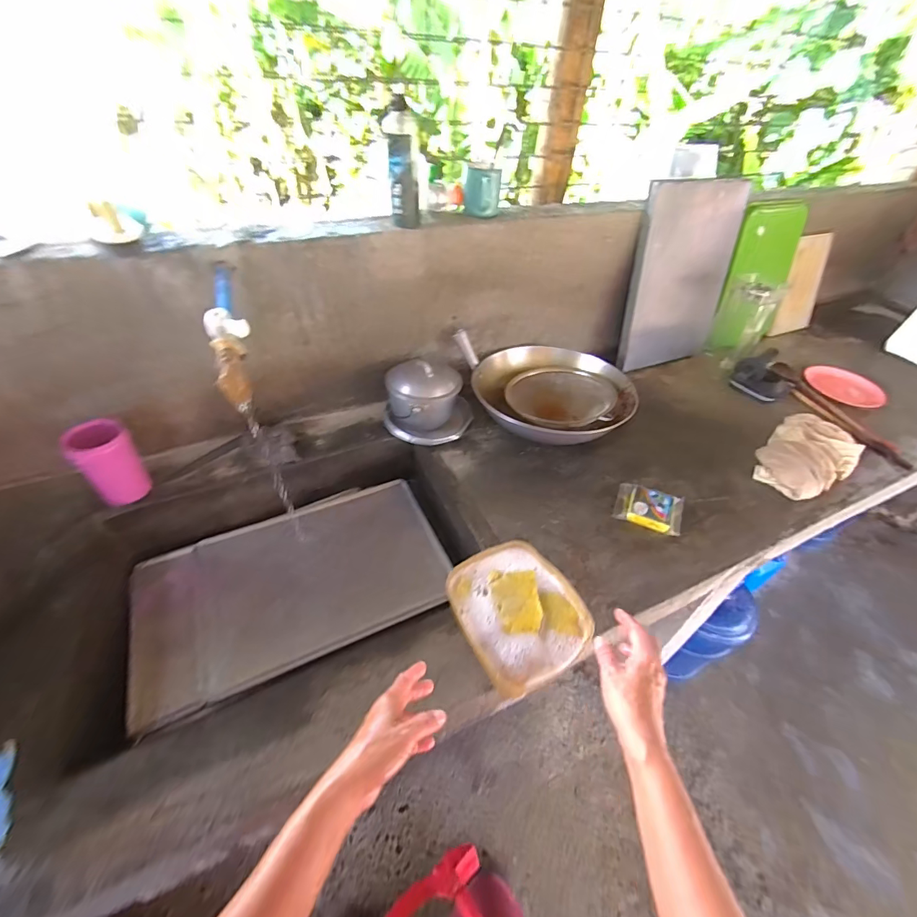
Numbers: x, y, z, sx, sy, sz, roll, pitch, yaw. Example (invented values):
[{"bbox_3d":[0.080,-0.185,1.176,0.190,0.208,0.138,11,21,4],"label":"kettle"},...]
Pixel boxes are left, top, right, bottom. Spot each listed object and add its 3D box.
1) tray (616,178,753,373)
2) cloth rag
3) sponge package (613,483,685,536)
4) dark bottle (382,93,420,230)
[{"bbox_3d":[0.595,-0.473,1.114,0.335,0.443,0.033,-14,35,-21],"label":"tray"},{"bbox_3d":[0.778,-0.013,0.927,0.255,0.065,0.164,-31,55,-30],"label":"cloth rag"},{"bbox_3d":[0.384,0.096,0.843,0.120,0.033,0.098,20,47,15],"label":"sponge package"},{"bbox_3d":[-0.100,-0.526,0.749,0.058,0.165,0.049,-5,46,-9],"label":"dark bottle"}]

